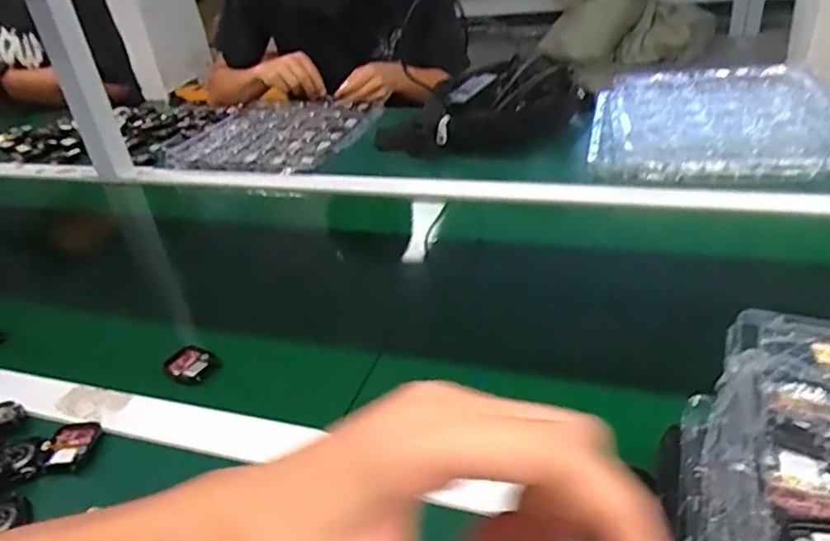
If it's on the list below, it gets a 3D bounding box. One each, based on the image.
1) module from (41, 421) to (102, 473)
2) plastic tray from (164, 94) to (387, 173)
[{"bbox_3d":[-0.274,0.138,0.509,0.033,0.014,0.046,-5,32,4],"label":"module"},{"bbox_3d":[-0.239,-0.238,1.077,0.302,0.023,0.279,7,35,22],"label":"plastic tray"}]

